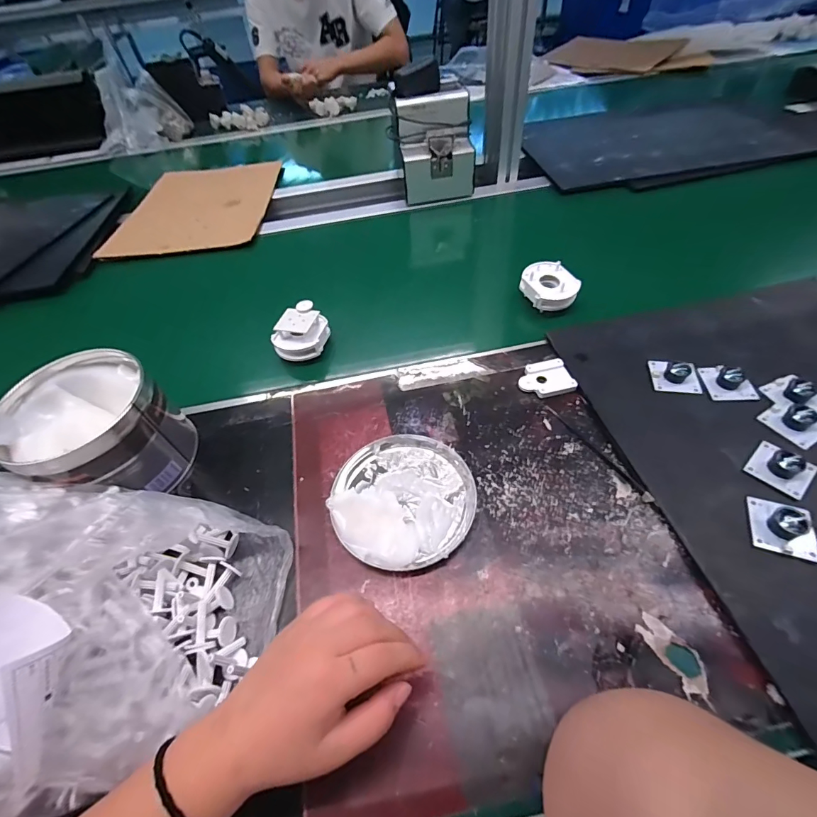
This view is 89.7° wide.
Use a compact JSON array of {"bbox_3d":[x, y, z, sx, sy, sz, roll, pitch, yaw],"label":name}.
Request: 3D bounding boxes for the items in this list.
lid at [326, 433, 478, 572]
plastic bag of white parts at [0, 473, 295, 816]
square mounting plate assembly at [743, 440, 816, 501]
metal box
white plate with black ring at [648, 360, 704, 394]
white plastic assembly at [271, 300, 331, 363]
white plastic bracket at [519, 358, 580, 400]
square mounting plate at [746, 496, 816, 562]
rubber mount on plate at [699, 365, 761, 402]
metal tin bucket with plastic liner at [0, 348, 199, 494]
[{"bbox_3d":[-0.007,0.076,0.370,0.127,0.023,0.125,-3,50,3],"label":"lid"},{"bbox_3d":[-0.249,0.150,0.276,0.287,0.110,0.213,-3,50,4],"label":"plastic bag of white parts"},{"bbox_3d":[0.322,0.049,0.351,0.039,0.017,0.042,-38,57,-23],"label":"square mounting plate assembly"},{"bbox_3d":[0.048,-0.454,0.721,0.127,0.136,0.083,-6,50,1],"label":"metal box"},{"bbox_3d":[0.279,-0.036,0.428,0.044,0.017,0.041,4,51,9],"label":"white plate with black ring"},{"bbox_3d":[-0.130,-0.094,0.506,0.059,0.038,0.065,17,54,19],"label":"white plastic assembly"},{"bbox_3d":[0.148,-0.032,0.449,0.054,0.010,0.047,-11,50,-3],"label":"white plastic bracket"},{"bbox_3d":[0.295,0.092,0.320,0.041,0.017,0.042,14,53,16],"label":"square mounting plate"},{"bbox_3d":[0.326,-0.031,0.417,0.042,0.018,0.046,-1,50,5],"label":"rubber mount on plate"},{"bbox_3d":[-0.292,0.026,0.395,0.124,0.101,0.122,-3,50,3],"label":"metal tin bucket with plastic liner"}]

